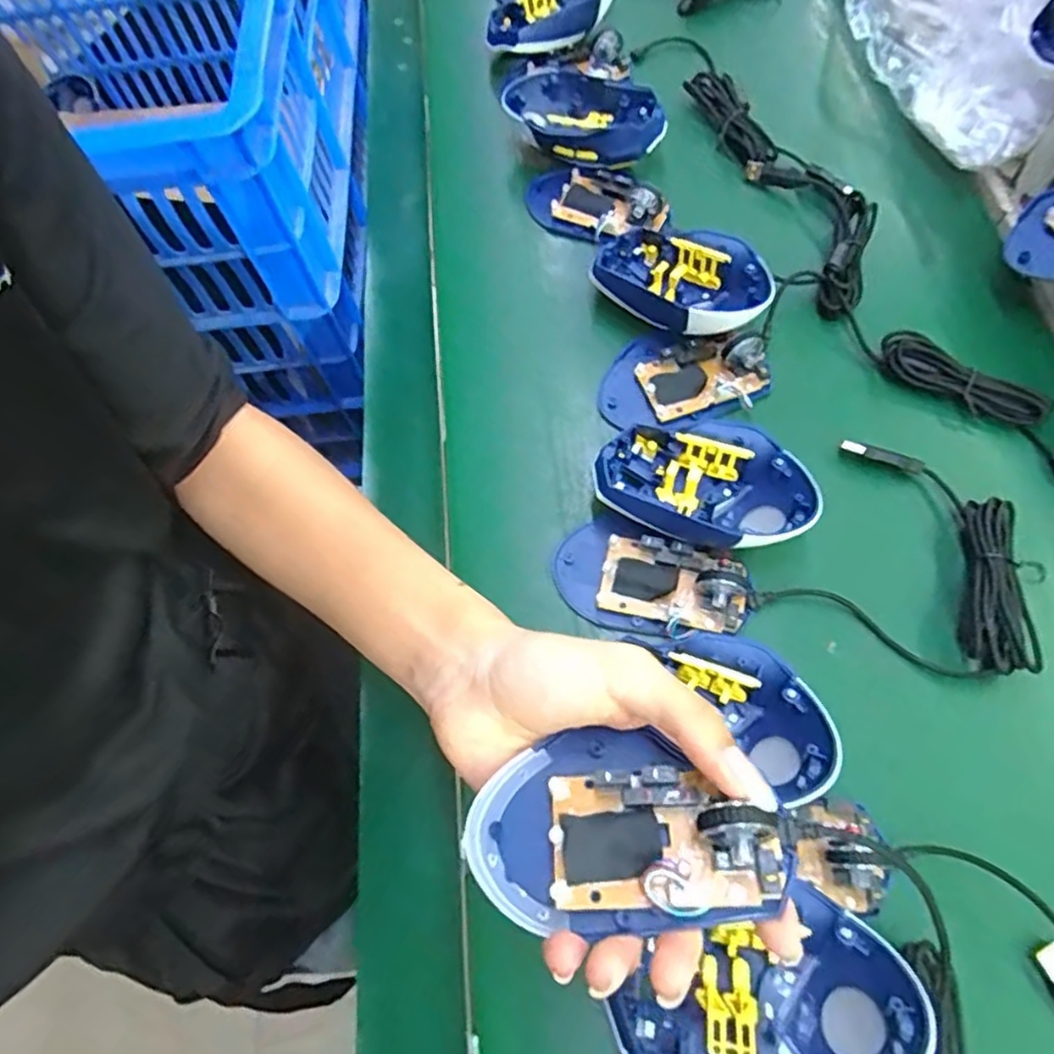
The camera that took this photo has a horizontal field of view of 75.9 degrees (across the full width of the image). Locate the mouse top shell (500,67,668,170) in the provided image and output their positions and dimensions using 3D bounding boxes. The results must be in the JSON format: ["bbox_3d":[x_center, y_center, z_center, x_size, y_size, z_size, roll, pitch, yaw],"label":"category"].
[{"bbox_3d":[0.040,-0.313,0.526,0.130,0.034,0.081,24,69,14],"label":"mouse top shell"}]

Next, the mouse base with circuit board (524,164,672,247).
[{"bbox_3d":[0.048,-0.242,0.499,0.107,0.034,0.057,19,68,12],"label":"mouse base with circuit board"}]

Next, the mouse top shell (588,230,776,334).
[{"bbox_3d":[0.103,-0.163,0.451,0.115,0.039,0.071,33,71,17],"label":"mouse top shell"}]

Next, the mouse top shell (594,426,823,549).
[{"bbox_3d":[0.102,-0.024,0.389,0.117,0.035,0.072,22,68,13],"label":"mouse top shell"}]

